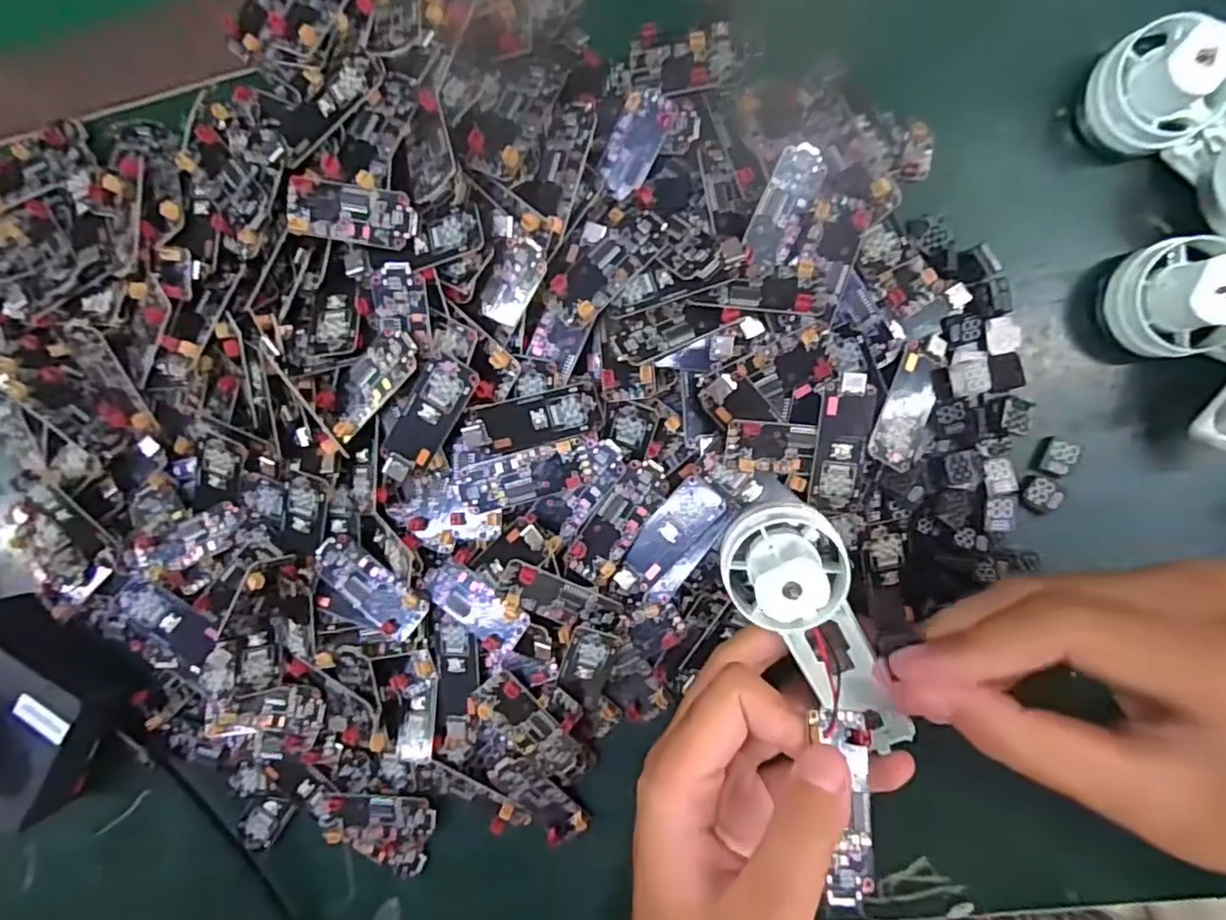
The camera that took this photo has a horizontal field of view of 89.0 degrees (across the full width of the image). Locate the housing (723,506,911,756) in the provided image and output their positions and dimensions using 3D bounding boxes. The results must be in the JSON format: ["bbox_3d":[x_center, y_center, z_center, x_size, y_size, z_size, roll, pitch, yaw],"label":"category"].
[{"bbox_3d":[0.070,0.058,0.204,0.038,0.022,0.093,-31,108,8],"label":"housing"}]

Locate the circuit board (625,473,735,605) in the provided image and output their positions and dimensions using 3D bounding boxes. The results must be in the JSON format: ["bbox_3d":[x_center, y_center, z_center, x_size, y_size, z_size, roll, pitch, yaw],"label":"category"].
[{"bbox_3d":[0.024,0.031,0.239,0.024,0.006,0.049,36,96,6],"label":"circuit board"}]

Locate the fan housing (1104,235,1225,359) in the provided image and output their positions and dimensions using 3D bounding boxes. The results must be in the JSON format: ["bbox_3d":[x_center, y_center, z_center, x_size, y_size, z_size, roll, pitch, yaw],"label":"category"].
[{"bbox_3d":[0.191,-0.055,0.214,0.031,0.032,0.038,-8,90,8],"label":"fan housing"}]

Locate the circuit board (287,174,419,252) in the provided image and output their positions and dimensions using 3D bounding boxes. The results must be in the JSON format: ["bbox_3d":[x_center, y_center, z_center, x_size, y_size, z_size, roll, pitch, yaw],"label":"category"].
[{"bbox_3d":[-0.093,-0.087,0.222,0.049,0.008,0.019,11,93,8],"label":"circuit board"}]

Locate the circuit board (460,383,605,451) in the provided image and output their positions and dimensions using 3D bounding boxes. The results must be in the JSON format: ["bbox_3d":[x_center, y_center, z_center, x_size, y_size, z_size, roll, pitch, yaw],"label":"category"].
[{"bbox_3d":[-0.029,-0.015,0.231,0.050,0.005,0.018,-12,109,6],"label":"circuit board"}]

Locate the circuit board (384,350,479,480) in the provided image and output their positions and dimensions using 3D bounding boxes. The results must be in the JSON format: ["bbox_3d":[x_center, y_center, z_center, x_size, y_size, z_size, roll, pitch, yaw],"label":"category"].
[{"bbox_3d":[-0.068,-0.014,0.228,0.017,0.005,0.049,34,106,-9],"label":"circuit board"}]

